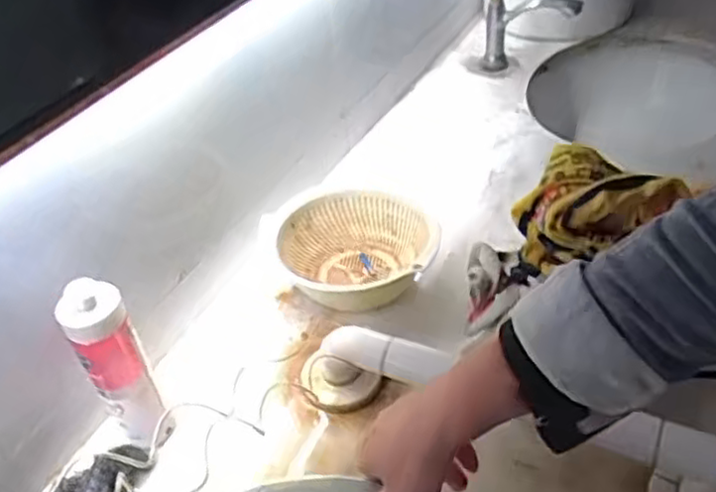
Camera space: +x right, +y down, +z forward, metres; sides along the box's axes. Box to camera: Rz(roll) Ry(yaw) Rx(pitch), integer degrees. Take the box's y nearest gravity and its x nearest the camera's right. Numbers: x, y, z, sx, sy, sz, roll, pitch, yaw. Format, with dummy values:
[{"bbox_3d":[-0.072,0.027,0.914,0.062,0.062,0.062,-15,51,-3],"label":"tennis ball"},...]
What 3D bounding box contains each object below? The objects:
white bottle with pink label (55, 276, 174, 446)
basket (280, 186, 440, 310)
[{"bbox_3d":[-0.199,0.105,0.594,0.050,0.177,0.038,-30,46,-22],"label":"white bottle with pink label"},{"bbox_3d":[0.004,0.013,0.754,0.153,0.071,0.164,-5,42,4],"label":"basket"}]

